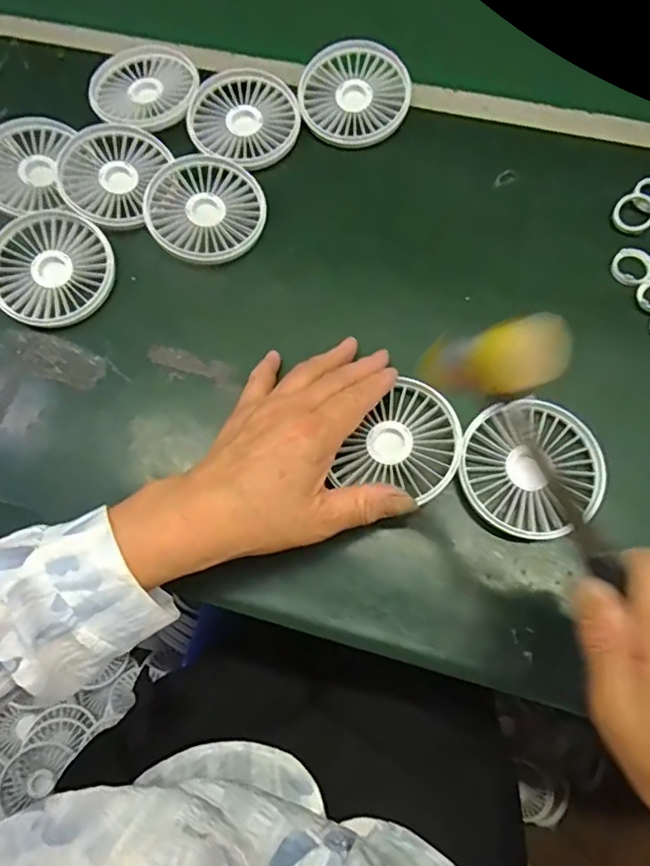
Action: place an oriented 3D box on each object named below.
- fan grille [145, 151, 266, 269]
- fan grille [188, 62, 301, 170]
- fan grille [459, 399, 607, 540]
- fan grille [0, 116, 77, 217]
[{"bbox_3d":[-0.089,-0.170,0.413,0.084,0.013,0.090,-1,72,2],"label":"fan grille"},{"bbox_3d":[-0.062,-0.252,0.438,0.086,0.015,0.088,-1,72,2],"label":"fan grille"},{"bbox_3d":[0.127,0.021,0.340,0.083,0.012,0.082,-1,72,2],"label":"fan grille"},{"bbox_3d":[-0.225,-0.209,0.428,0.081,0.018,0.083,-1,72,2],"label":"fan grille"}]

